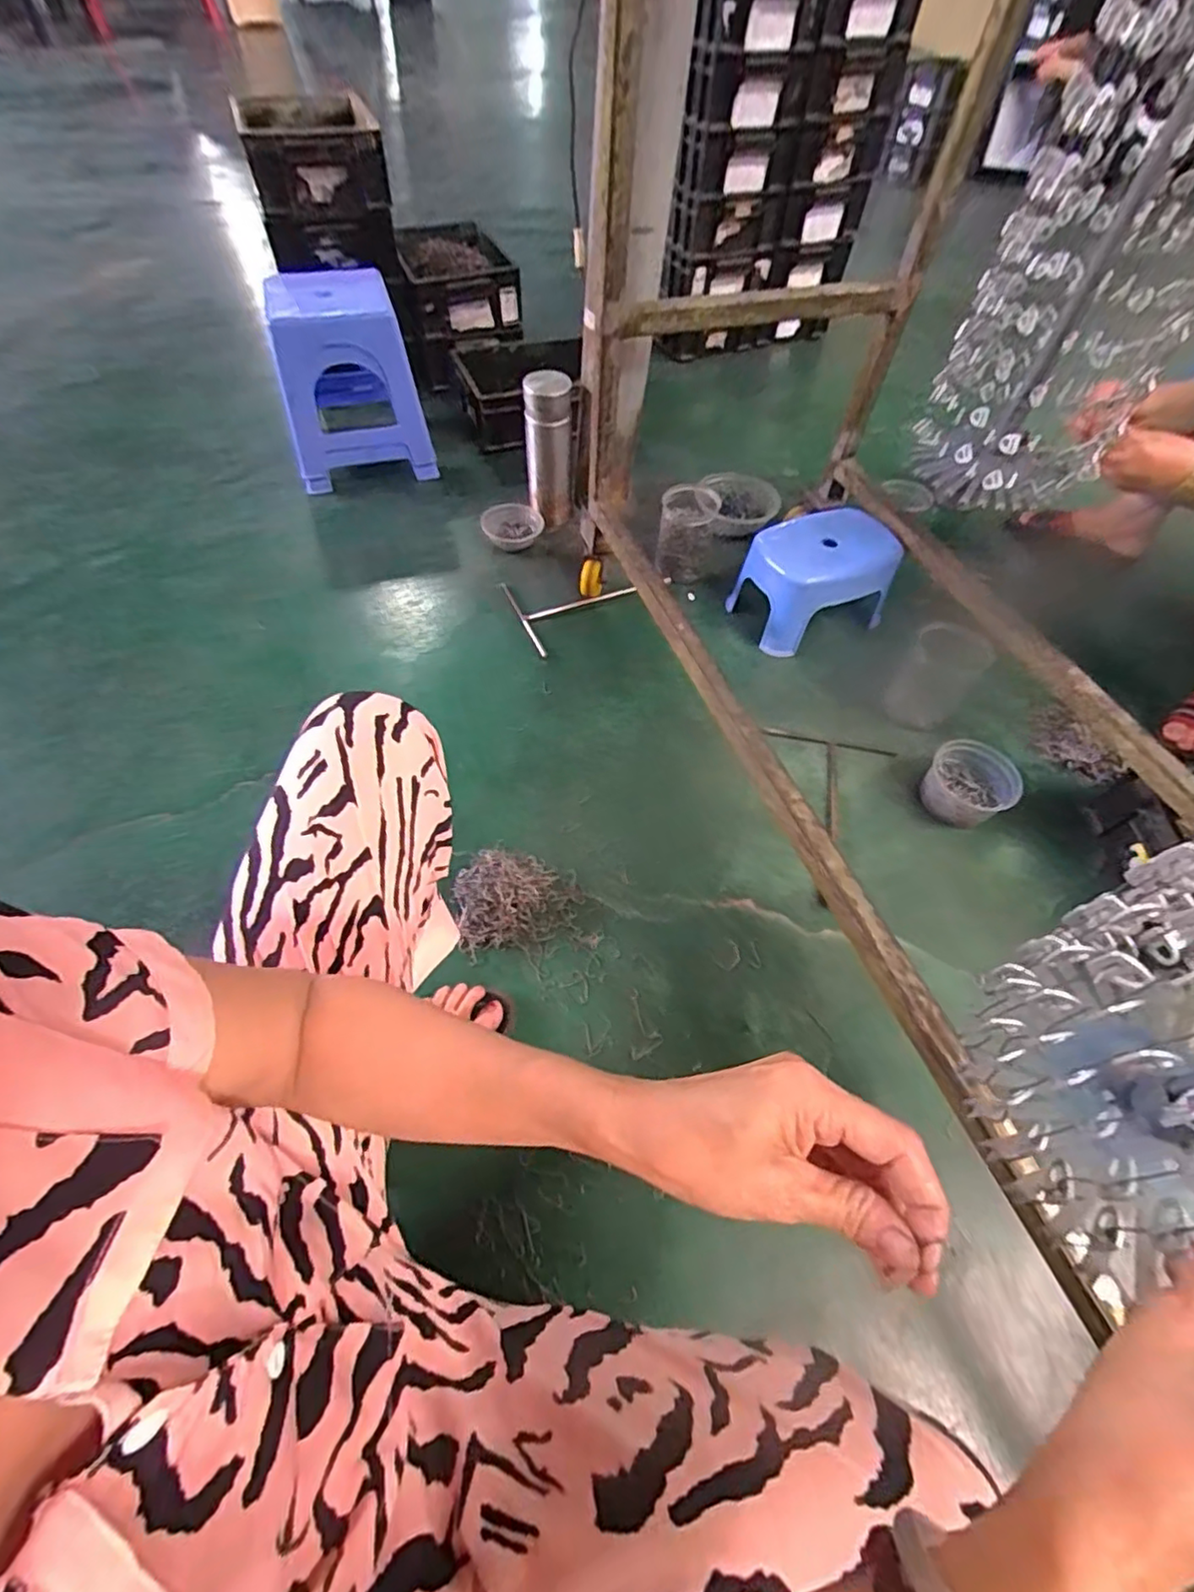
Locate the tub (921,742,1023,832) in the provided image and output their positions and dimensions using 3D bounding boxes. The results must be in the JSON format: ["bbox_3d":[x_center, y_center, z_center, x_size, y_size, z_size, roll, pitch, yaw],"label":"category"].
[{"bbox_3d":[0.527,-0.018,0.880,0.116,0.059,0.112,1,57,-1],"label":"tub"}]

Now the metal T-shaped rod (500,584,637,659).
[{"bbox_3d":[-0.003,-0.357,1.115,0.291,0.017,0.175,-22,60,-15],"label":"metal T-shaped rod"}]

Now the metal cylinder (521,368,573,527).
[{"bbox_3d":[-0.091,-0.641,1.146,0.081,0.225,0.073,24,60,13],"label":"metal cylinder"}]

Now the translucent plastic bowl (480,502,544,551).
[{"bbox_3d":[-0.163,-0.519,1.196,0.115,0.034,0.102,-1,57,-2],"label":"translucent plastic bowl"}]

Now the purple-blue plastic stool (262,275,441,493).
[{"bbox_3d":[-0.489,-0.808,1.215,0.255,0.305,0.255,-15,59,-11],"label":"purple-blue plastic stool"}]

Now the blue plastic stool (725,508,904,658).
[{"bbox_3d":[0.367,-0.372,1.063,0.235,0.145,0.174,-18,59,-13],"label":"blue plastic stool"}]

